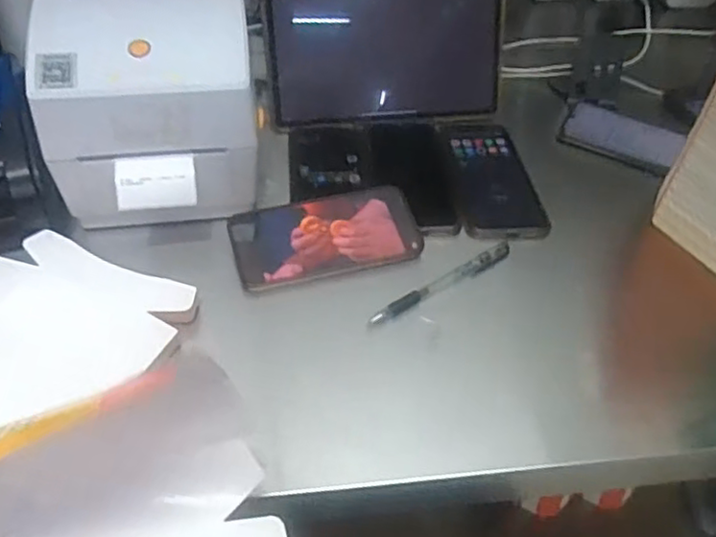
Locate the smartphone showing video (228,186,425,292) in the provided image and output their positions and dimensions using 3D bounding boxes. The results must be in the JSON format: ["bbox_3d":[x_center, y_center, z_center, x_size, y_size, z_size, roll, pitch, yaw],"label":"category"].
[{"bbox_3d":[-0.027,-0.028,0.588,0.160,0.012,0.080,-11,62,-11],"label":"smartphone showing video"}]

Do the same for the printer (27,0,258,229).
[{"bbox_3d":[-0.179,-0.155,0.589,0.168,0.152,0.211,-6,46,-9],"label":"printer"}]

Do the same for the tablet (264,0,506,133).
[{"bbox_3d":[0.029,-0.237,0.694,0.242,0.159,0.013,-4,20,-4],"label":"tablet"}]

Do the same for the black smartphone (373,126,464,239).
[{"bbox_3d":[0.054,-0.093,0.644,0.075,0.009,0.152,0,45,-4],"label":"black smartphone"}]

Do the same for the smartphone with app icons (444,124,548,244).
[{"bbox_3d":[0.134,-0.093,0.664,0.076,0.009,0.166,-2,45,-5],"label":"smartphone with app icons"}]

